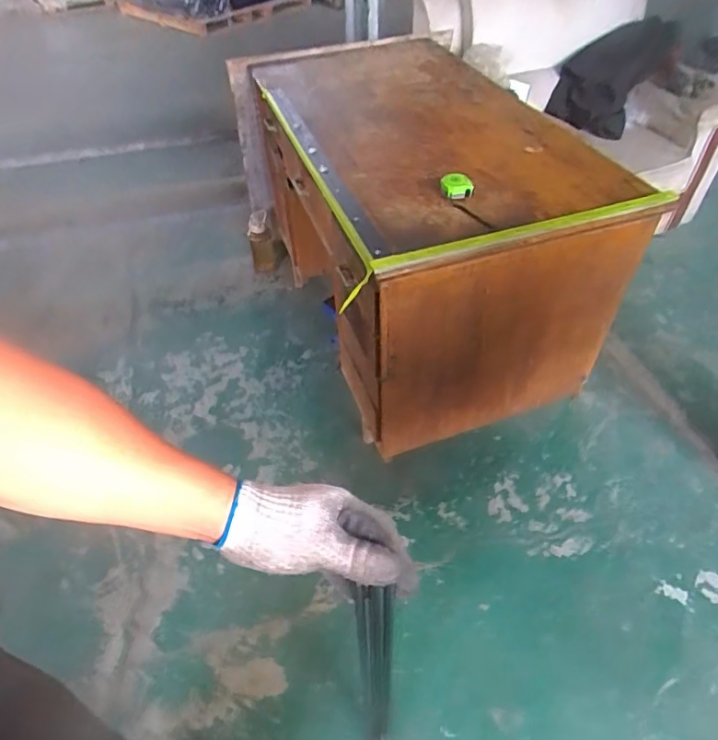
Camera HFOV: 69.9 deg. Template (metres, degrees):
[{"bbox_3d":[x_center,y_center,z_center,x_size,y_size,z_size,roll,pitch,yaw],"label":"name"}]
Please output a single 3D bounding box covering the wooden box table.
[{"bbox_3d":[0.102,-0.445,1.576,0.645,0.669,1.285,-18,50,-14],"label":"wooden box table"}]

